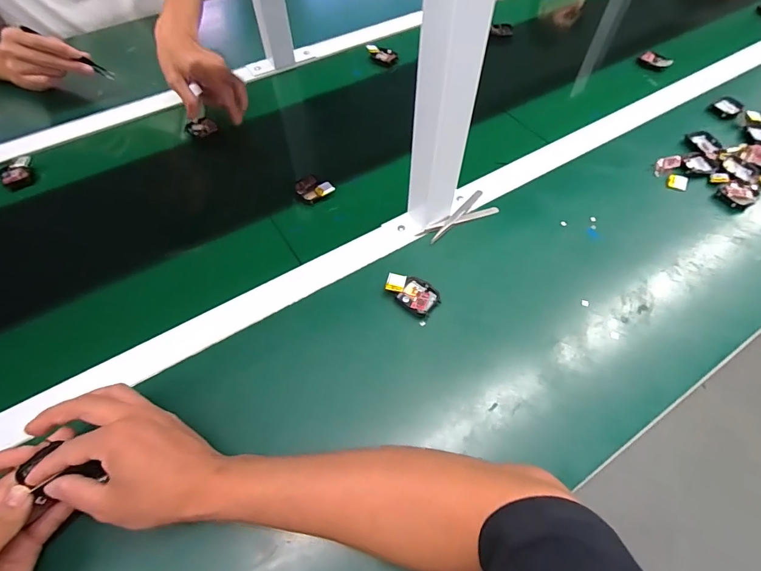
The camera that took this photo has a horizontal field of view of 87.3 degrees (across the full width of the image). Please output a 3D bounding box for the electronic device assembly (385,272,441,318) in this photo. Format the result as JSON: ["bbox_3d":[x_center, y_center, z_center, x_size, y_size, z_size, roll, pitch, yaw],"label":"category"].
[{"bbox_3d":[0.036,0.007,0.445,0.059,0.015,0.041,40,66,21],"label":"electronic device assembly"}]

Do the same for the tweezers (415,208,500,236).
[{"bbox_3d":[0.099,-0.084,0.505,0.114,0.012,0.013,-19,61,-12],"label":"tweezers"}]

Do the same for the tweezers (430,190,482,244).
[{"bbox_3d":[0.099,-0.090,0.510,0.011,0.011,0.115,33,64,18],"label":"tweezers"}]

